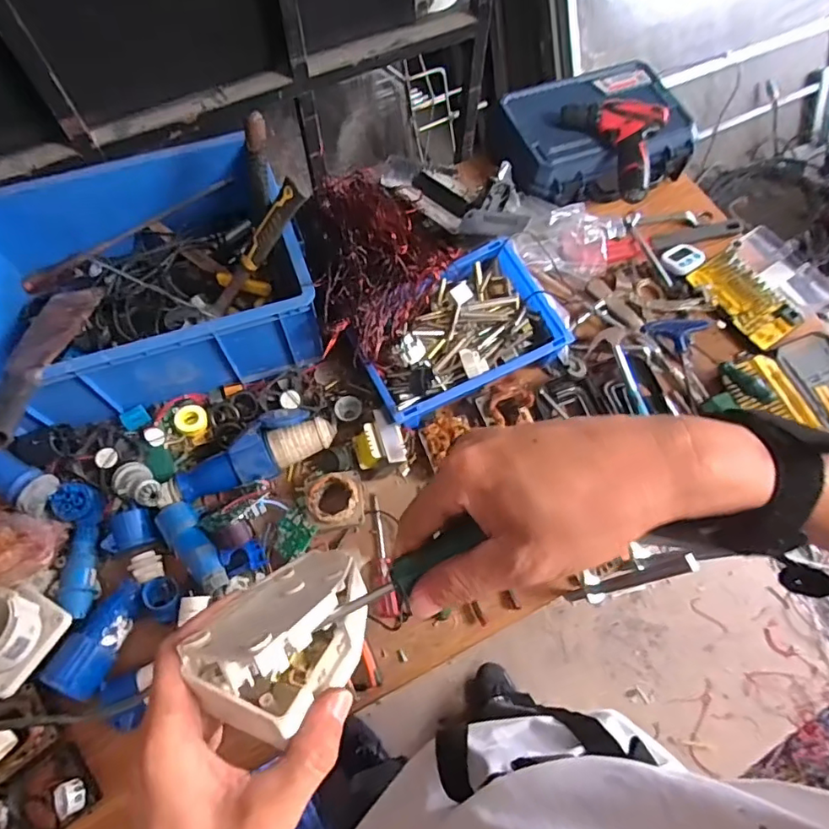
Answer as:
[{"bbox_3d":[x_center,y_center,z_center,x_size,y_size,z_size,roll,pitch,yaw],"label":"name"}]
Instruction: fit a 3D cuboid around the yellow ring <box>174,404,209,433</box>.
[{"bbox_3d":[-0.347,0.007,0.846,0.051,0.015,0.043,23,67,9],"label":"yellow ring"}]

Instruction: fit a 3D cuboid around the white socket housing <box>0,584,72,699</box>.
[{"bbox_3d":[-0.504,0.272,0.663,0.106,0.078,0.107,23,67,9],"label":"white socket housing"}]

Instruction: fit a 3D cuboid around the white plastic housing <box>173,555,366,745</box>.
[{"bbox_3d":[-0.064,0.111,0.276,0.093,0.076,0.046,-27,103,-50],"label":"white plastic housing"}]

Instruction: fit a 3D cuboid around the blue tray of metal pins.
[{"bbox_3d":[0.067,-0.138,0.865,0.319,0.063,0.210,-25,69,-12],"label":"blue tray of metal pins"}]

